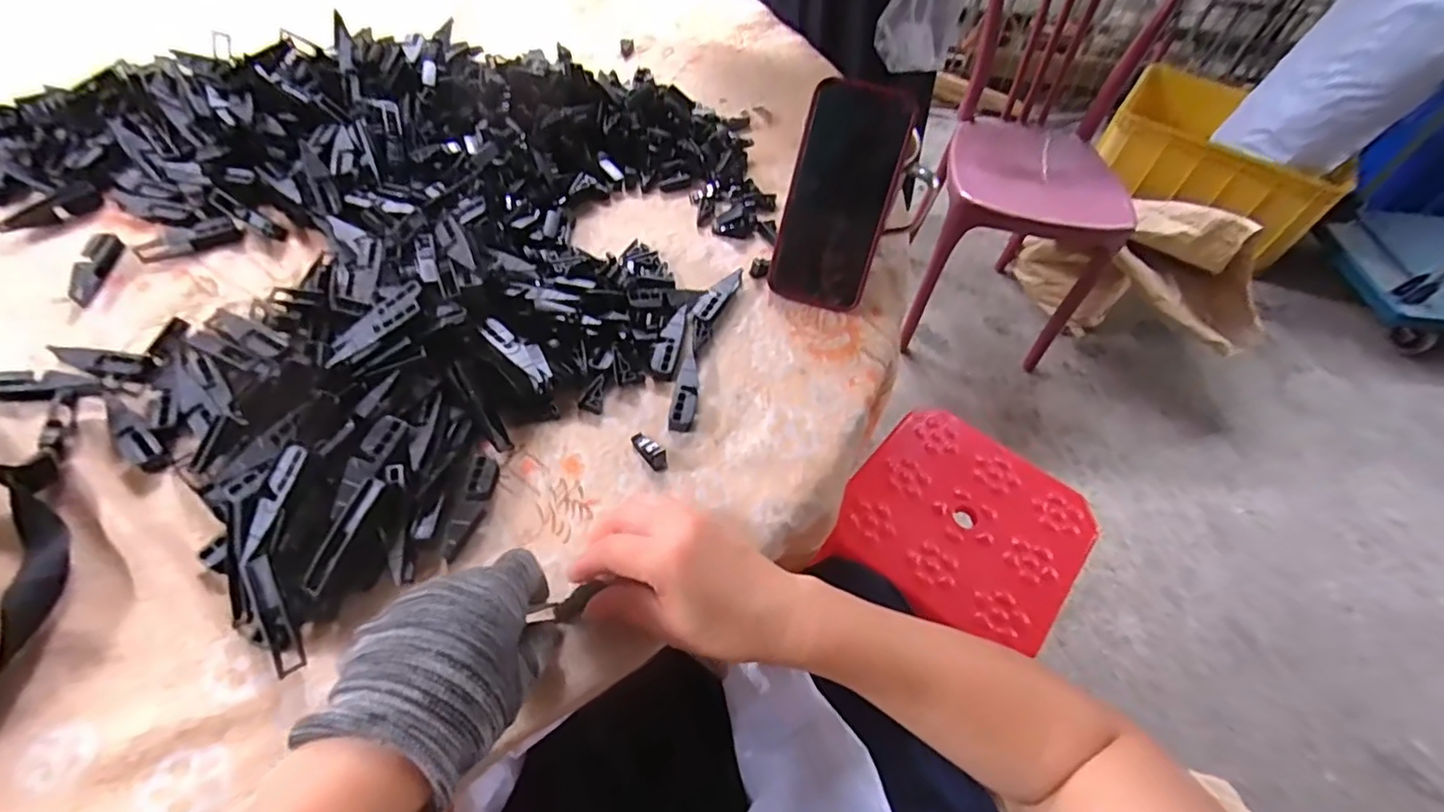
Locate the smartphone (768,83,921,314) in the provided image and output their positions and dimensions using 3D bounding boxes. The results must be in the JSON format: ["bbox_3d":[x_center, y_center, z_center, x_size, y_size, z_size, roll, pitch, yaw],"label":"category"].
[{"bbox_3d":[0.088,-0.156,0.465,0.076,0.157,0.016,16,26,5],"label":"smartphone"}]

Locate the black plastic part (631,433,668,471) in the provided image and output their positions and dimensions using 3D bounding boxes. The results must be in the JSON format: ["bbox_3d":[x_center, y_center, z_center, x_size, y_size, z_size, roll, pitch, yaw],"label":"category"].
[{"bbox_3d":[-0.048,0.027,0.403,0.011,0.015,0.031,-36,67,-25],"label":"black plastic part"}]

